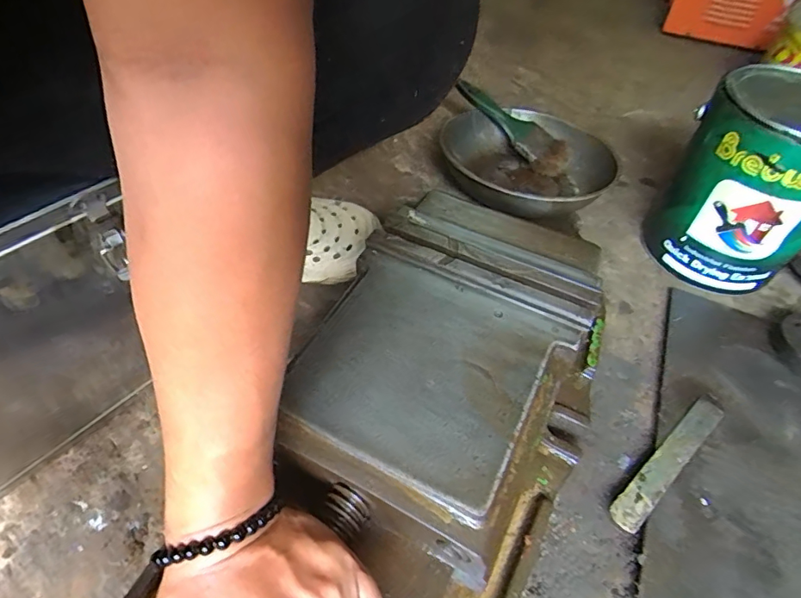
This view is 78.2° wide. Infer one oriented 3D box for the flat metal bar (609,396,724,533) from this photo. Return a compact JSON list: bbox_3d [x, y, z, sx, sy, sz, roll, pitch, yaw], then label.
[{"bbox_3d":[0.246,0.145,0.449,0.168,0.008,0.027,-31,56,-29],"label":"flat metal bar"}]

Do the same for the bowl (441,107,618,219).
[{"bbox_3d":[0.181,-0.198,0.706,0.212,0.074,0.244,5,48,0],"label":"bowl"}]

